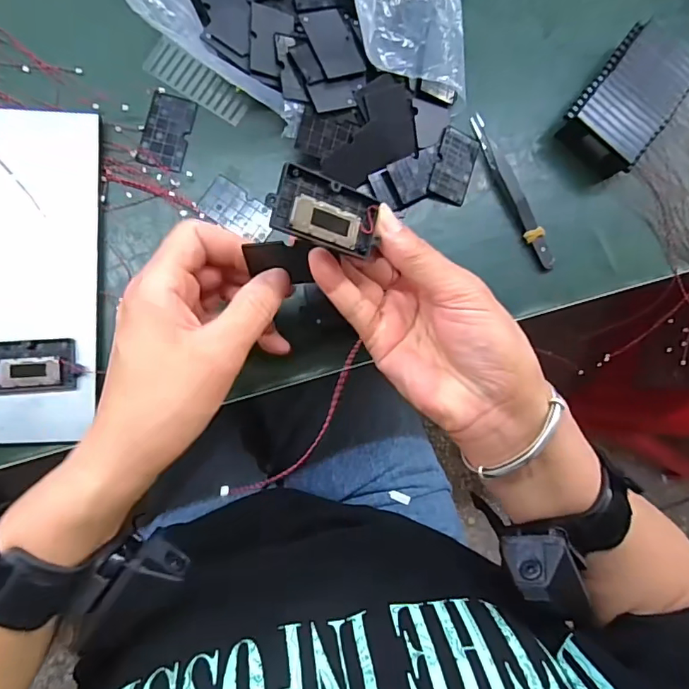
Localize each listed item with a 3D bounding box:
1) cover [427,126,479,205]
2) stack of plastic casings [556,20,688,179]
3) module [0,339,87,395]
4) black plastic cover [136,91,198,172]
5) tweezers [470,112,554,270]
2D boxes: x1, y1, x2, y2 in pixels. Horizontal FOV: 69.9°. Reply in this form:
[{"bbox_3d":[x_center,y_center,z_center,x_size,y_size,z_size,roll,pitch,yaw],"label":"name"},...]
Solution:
[{"bbox_3d":[0.077,-0.125,0.343,0.027,0.004,0.050,18,83,-6],"label":"cover"},{"bbox_3d":[0.205,-0.178,0.353,0.057,0.031,0.107,39,82,-3],"label":"stack of plastic casings"},{"bbox_3d":[-0.186,0.013,0.293,0.055,0.007,0.031,-3,86,-8],"label":"module"},{"bbox_3d":[-0.115,-0.138,0.320,0.028,0.004,0.050,13,84,-7],"label":"black plastic cover"},{"bbox_3d":[0.119,-0.108,0.346,0.014,0.007,0.118,-25,89,-9],"label":"tweezers"}]

